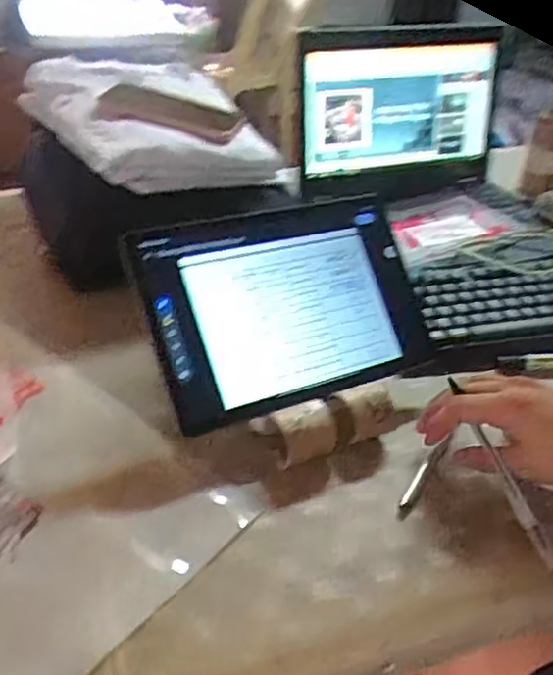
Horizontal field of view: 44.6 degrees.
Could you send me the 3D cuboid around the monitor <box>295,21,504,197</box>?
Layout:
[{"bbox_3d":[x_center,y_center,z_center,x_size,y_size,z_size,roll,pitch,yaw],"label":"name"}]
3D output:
[{"bbox_3d":[0.174,-0.321,0.958,0.304,0.223,0.051,-11,29,-18],"label":"monitor"}]

